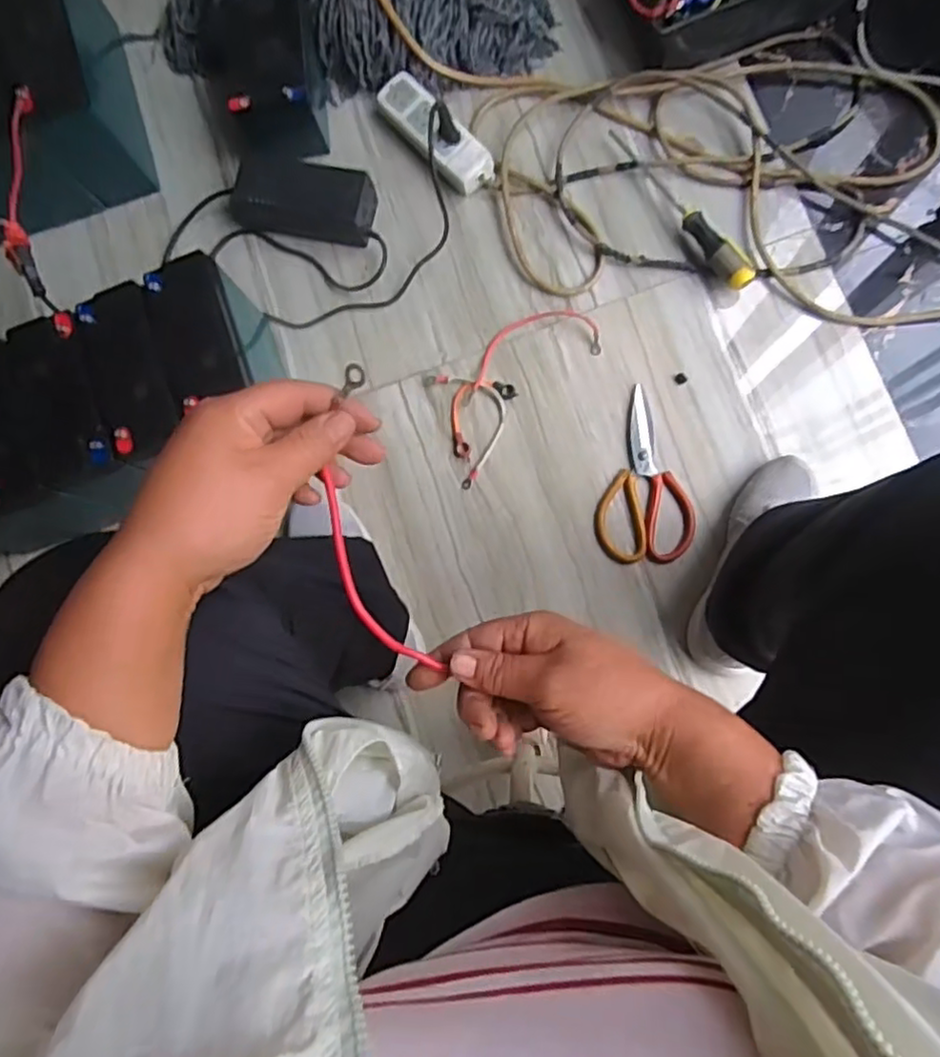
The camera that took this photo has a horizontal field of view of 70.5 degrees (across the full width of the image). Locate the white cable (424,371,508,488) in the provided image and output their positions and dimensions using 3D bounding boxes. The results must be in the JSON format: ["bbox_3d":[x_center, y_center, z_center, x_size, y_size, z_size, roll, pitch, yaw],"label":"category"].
[{"bbox_3d":[0.006,-0.129,0.800,0.081,0.006,0.148,-20,83,4],"label":"white cable"}]

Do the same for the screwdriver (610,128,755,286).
[{"bbox_3d":[0.254,-0.389,0.793,0.031,0.035,0.255,-32,83,2],"label":"screwdriver"}]

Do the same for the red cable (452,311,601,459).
[{"bbox_3d":[0.050,-0.189,0.806,0.227,0.010,0.095,-39,82,1],"label":"red cable"}]

